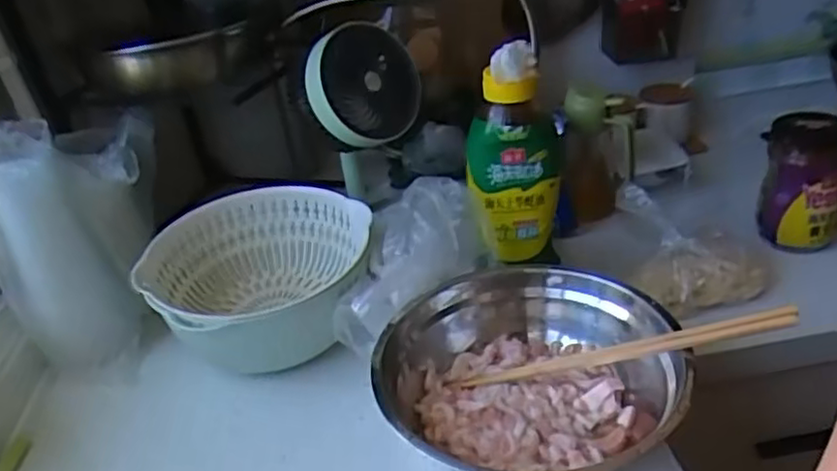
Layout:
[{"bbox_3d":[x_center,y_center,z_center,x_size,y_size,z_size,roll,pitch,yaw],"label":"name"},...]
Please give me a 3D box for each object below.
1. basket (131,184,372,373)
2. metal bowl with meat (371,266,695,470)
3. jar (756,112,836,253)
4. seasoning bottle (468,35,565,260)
[{"bbox_3d":[-0.158,0.056,0.698,0.201,0.130,0.210,-1,30,13],"label":"basket"},{"bbox_3d":[0.096,0.114,0.581,0.247,0.083,0.205,8,33,26],"label":"metal bowl with meat"},{"bbox_3d":[0.462,-0.063,0.815,0.084,0.148,0.079,12,36,29],"label":"jar"},{"bbox_3d":[0.097,-0.085,0.687,0.090,0.208,0.073,-2,31,8],"label":"seasoning bottle"}]

